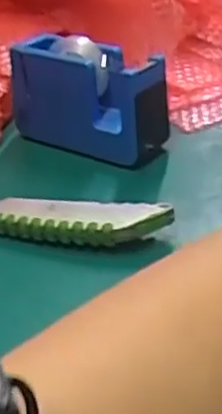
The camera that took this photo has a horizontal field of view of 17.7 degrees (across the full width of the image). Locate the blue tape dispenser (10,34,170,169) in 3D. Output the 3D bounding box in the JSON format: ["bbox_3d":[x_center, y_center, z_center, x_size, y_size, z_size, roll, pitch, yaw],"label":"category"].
[{"bbox_3d":[-0.019,-0.093,0.588,0.139,0.083,0.050,21,39,31],"label":"blue tape dispenser"}]

